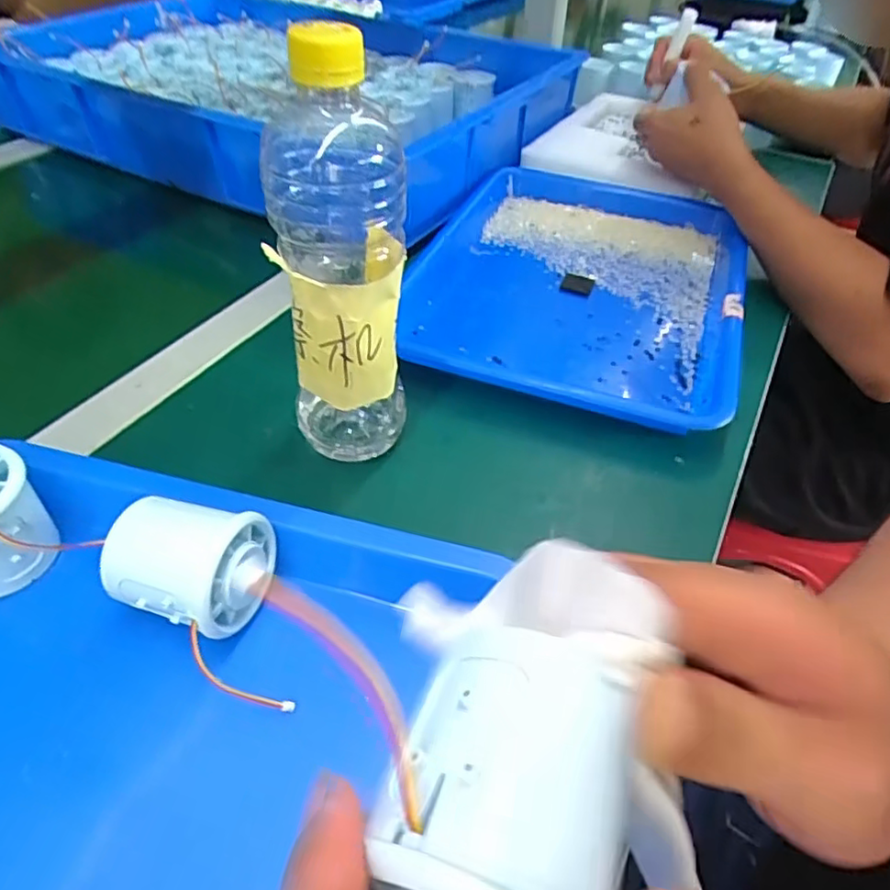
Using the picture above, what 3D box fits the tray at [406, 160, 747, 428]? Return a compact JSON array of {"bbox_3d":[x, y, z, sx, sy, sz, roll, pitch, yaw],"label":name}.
[{"bbox_3d":[0.113,-0.143,0.528,0.260,0.029,0.322,19,48,14],"label":"tray"}]

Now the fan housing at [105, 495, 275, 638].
[{"bbox_3d":[-0.117,0.061,0.293,0.063,0.059,0.049,12,47,8],"label":"fan housing"}]

